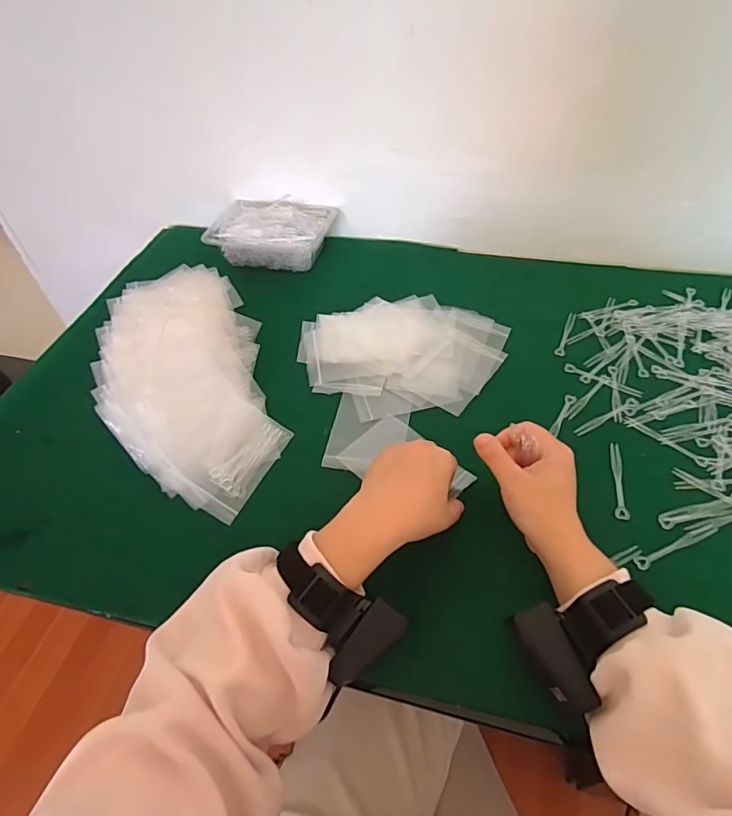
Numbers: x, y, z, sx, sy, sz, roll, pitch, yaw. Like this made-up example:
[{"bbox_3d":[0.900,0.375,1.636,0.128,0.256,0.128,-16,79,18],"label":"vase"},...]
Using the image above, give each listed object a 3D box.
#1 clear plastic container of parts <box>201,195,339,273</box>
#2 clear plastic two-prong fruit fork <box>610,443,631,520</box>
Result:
[{"bbox_3d":[-0.141,-0.267,0.766,0.176,0.055,0.118,7,50,10],"label":"clear plastic container of parts"},{"bbox_3d":[0.248,0.070,0.487,0.012,0.004,0.087,7,50,10],"label":"clear plastic two-prong fruit fork"}]

